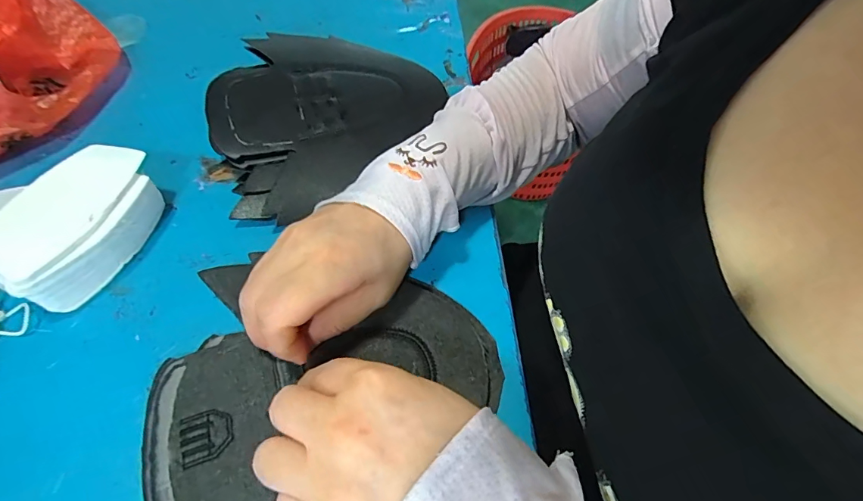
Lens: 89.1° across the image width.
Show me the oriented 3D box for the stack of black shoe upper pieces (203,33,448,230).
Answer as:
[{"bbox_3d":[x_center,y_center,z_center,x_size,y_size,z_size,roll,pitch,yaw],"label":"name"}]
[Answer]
[{"bbox_3d":[-0.104,-0.125,0.380,0.201,0.041,0.199,-37,66,-25],"label":"stack of black shoe upper pieces"}]

